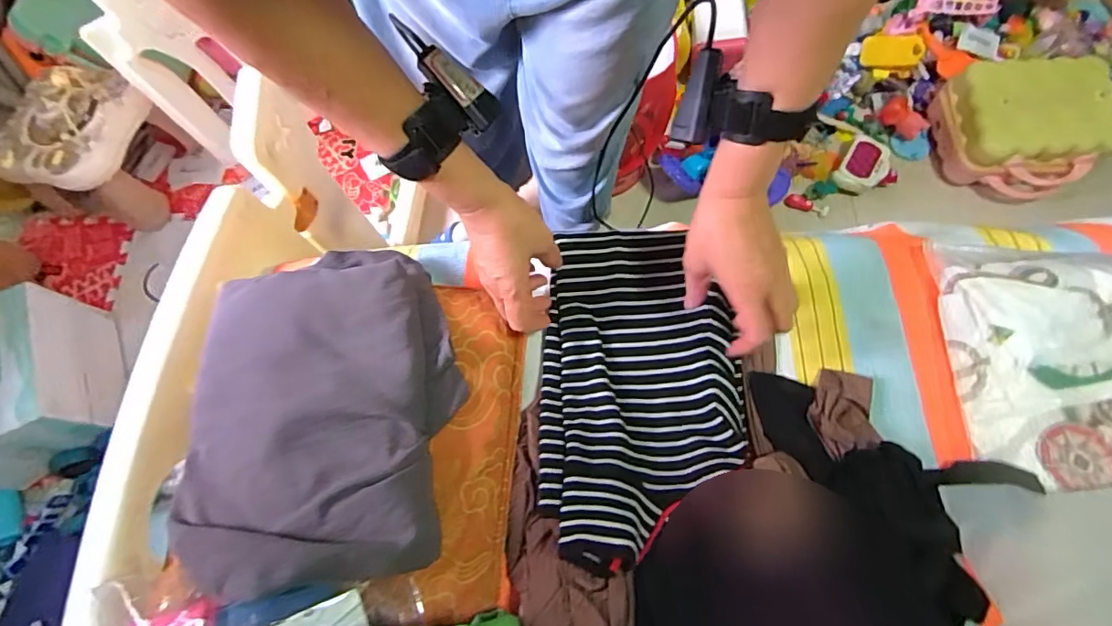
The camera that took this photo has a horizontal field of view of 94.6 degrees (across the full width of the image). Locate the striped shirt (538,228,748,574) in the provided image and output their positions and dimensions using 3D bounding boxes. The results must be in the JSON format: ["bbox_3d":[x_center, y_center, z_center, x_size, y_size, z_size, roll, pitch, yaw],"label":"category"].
[{"bbox_3d":[0.082,0.063,0.486,0.191,0.048,0.318,2,71,3],"label":"striped shirt"}]

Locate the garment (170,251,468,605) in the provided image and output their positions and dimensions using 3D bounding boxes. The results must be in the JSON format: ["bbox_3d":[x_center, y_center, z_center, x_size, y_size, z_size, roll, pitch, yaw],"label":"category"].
[{"bbox_3d":[-0.215,0.084,0.443,0.245,0.065,0.276,-6,71,0],"label":"garment"}]

